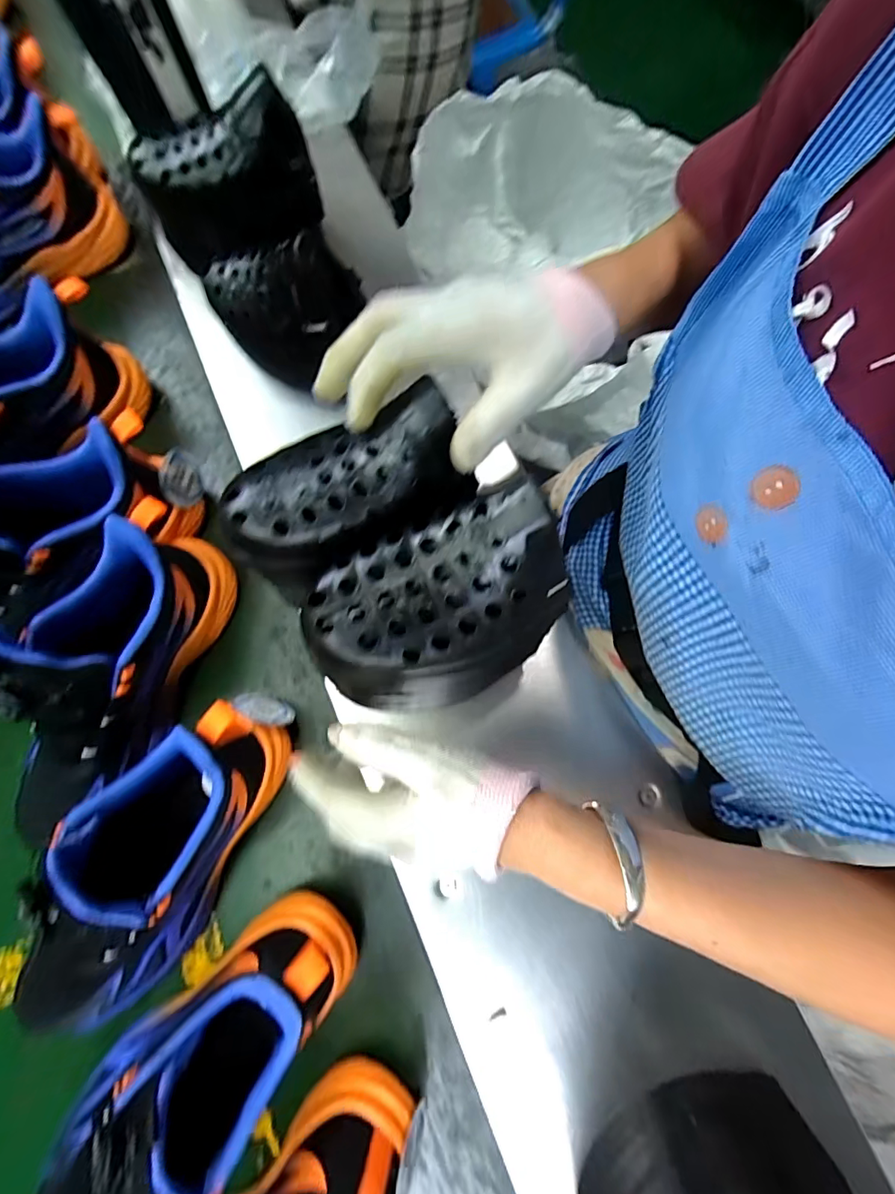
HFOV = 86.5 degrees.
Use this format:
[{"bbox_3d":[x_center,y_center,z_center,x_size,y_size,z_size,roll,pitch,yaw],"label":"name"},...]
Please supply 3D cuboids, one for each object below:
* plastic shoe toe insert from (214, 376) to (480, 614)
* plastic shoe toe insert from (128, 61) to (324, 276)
[{"bbox_3d":[-0.059,-0.064,0.265,0.133,0.039,0.076,-28,78,-5],"label":"plastic shoe toe insert"},{"bbox_3d":[-0.182,-0.345,0.400,0.136,0.113,0.068,-25,78,-5],"label":"plastic shoe toe insert"}]

